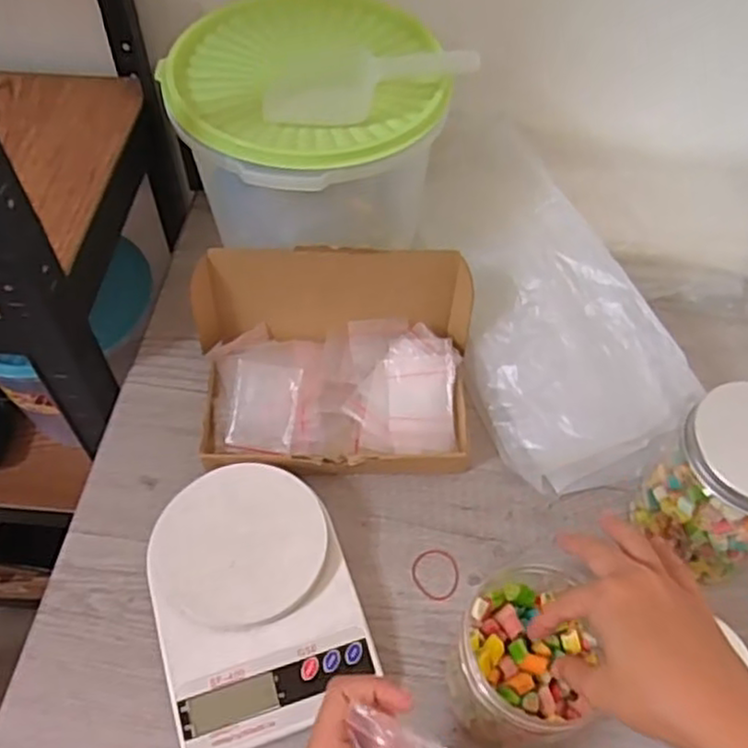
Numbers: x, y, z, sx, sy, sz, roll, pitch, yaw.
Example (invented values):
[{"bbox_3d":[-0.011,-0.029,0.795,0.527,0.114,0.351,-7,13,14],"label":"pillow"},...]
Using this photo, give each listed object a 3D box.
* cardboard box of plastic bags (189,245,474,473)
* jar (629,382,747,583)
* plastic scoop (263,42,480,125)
[{"bbox_3d":[-0.032,-0.009,0.551,0.223,0.091,0.150,0,54,-2],"label":"cardboard box of plastic bags"},{"bbox_3d":[0.230,0.074,0.477,0.080,0.130,0.087,1,54,-1],"label":"jar"},{"bbox_3d":[-0.003,-0.209,0.506,0.146,0.033,0.050,-8,55,-8],"label":"plastic scoop"}]

